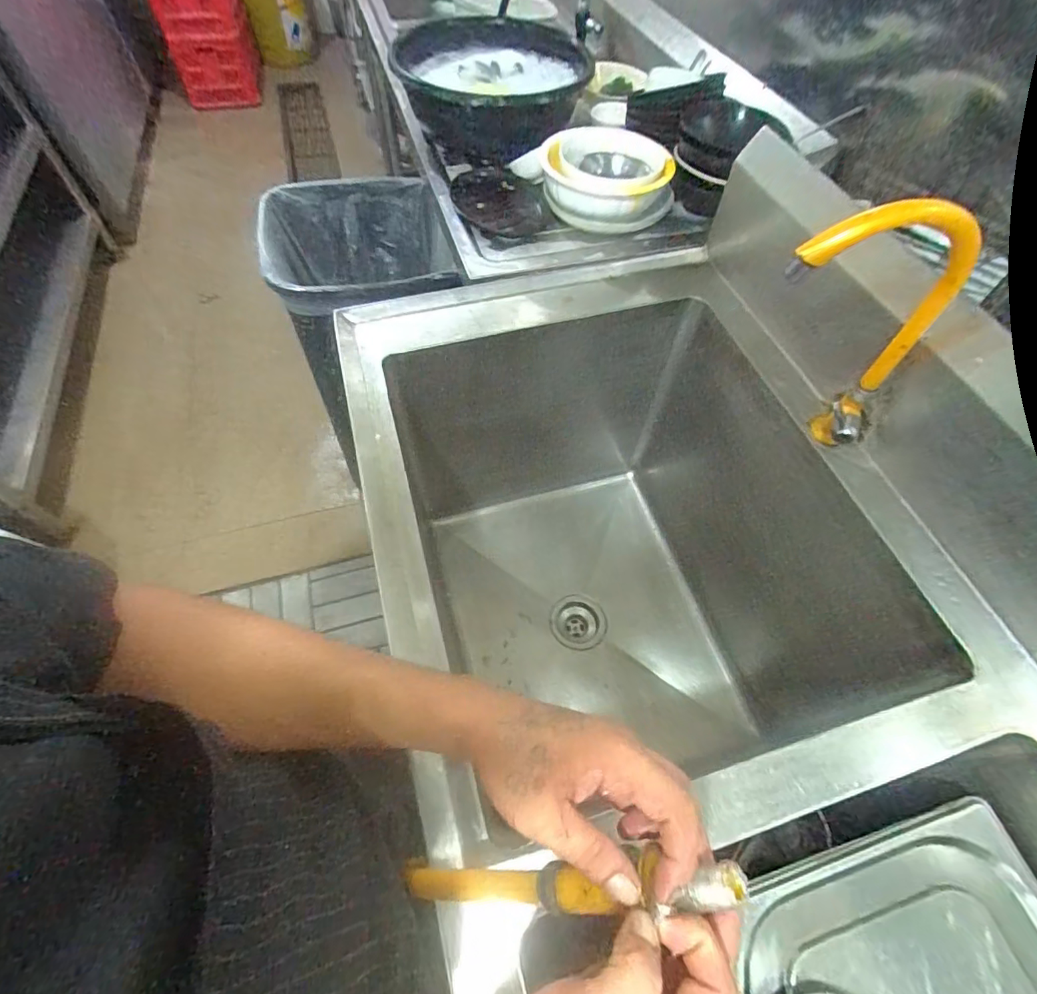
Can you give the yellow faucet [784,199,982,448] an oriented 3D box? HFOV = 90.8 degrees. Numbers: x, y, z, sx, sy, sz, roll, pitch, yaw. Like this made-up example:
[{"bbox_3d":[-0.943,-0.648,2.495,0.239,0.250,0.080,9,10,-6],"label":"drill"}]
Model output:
[{"bbox_3d":[0.334,-0.144,0.533,0.186,0.306,0.059,-10,58,-7],"label":"yellow faucet"}]

